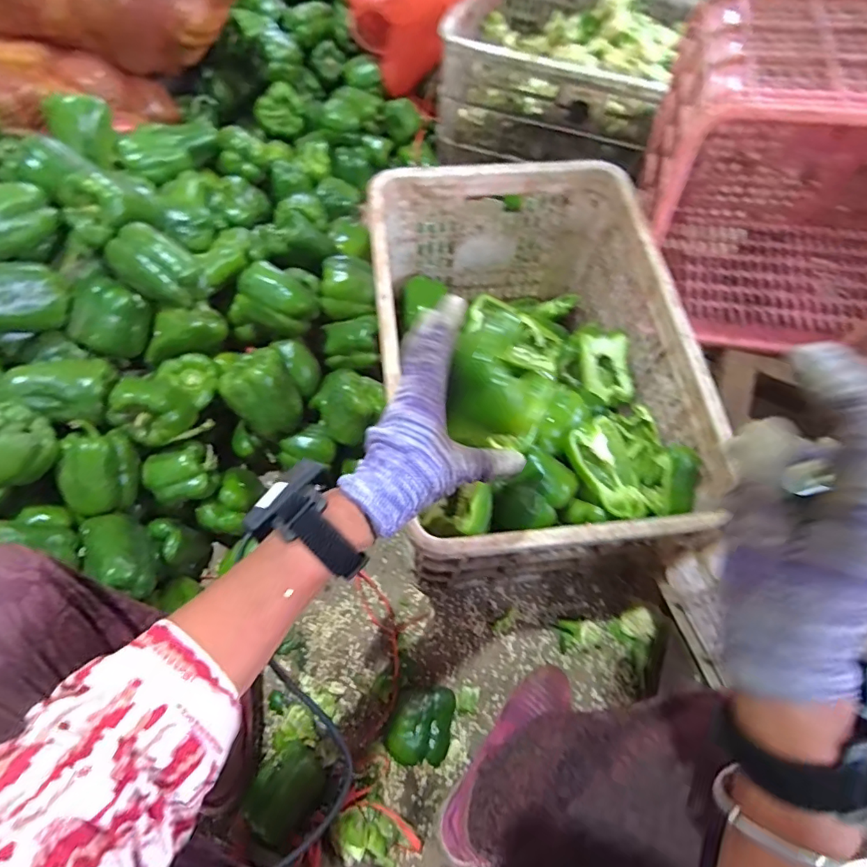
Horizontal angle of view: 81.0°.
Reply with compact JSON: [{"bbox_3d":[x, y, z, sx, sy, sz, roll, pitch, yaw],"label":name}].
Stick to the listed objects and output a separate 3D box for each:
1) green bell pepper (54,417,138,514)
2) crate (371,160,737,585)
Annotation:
[{"bbox_3d":[-0.401,0.043,0.612,0.082,0.055,0.110,7,99,-16],"label":"green bell pepper"},{"bbox_3d":[0.113,-0.085,0.700,0.345,0.241,0.527,-5,64,-4],"label":"crate"}]

